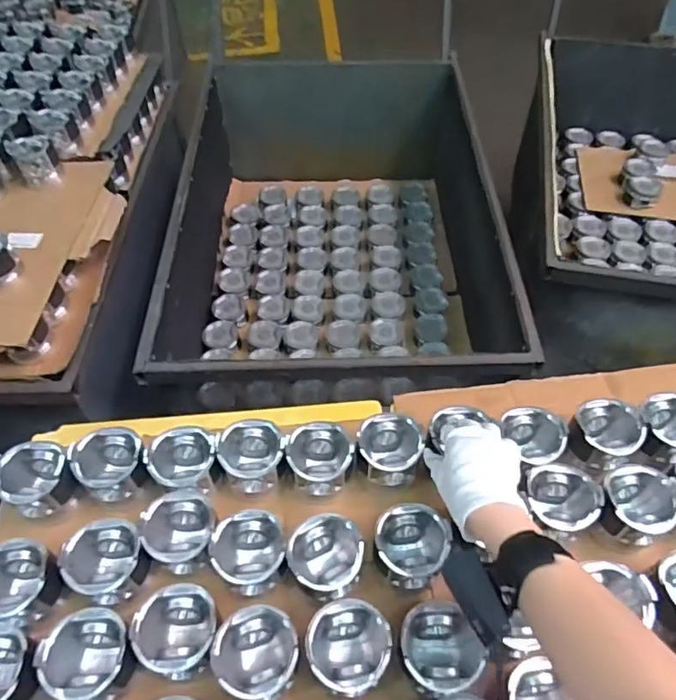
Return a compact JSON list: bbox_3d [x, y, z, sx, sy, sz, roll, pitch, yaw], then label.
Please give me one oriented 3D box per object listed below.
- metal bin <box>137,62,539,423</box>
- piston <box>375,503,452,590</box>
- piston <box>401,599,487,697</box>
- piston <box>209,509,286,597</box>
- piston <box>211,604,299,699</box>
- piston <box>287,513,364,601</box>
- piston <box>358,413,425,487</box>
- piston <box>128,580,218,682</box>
[{"bbox_3d":[-0.049,-0.315,1.504,0.822,0.419,1.119,-2,52,-1],"label":"metal bin"},{"bbox_3d":[0.084,0.226,0.639,0.079,0.066,0.083,0,52,0],"label":"piston"},{"bbox_3d":[0.105,0.310,0.573,0.084,0.067,0.084,11,53,9],"label":"piston"},{"bbox_3d":[-0.099,0.232,0.635,0.082,0.058,0.082,3,52,3],"label":"piston"},{"bbox_3d":[-0.082,0.315,0.573,0.081,0.068,0.080,0,52,0],"label":"piston"},{"bbox_3d":[-0.013,0.233,0.627,0.080,0.072,0.083,0,52,0],"label":"piston"},{"bbox_3d":[0.066,0.130,0.716,0.079,0.062,0.076,0,52,0],"label":"piston"},{"bbox_3d":[-0.167,0.298,0.581,0.083,0.071,0.078,0,52,0],"label":"piston"}]

